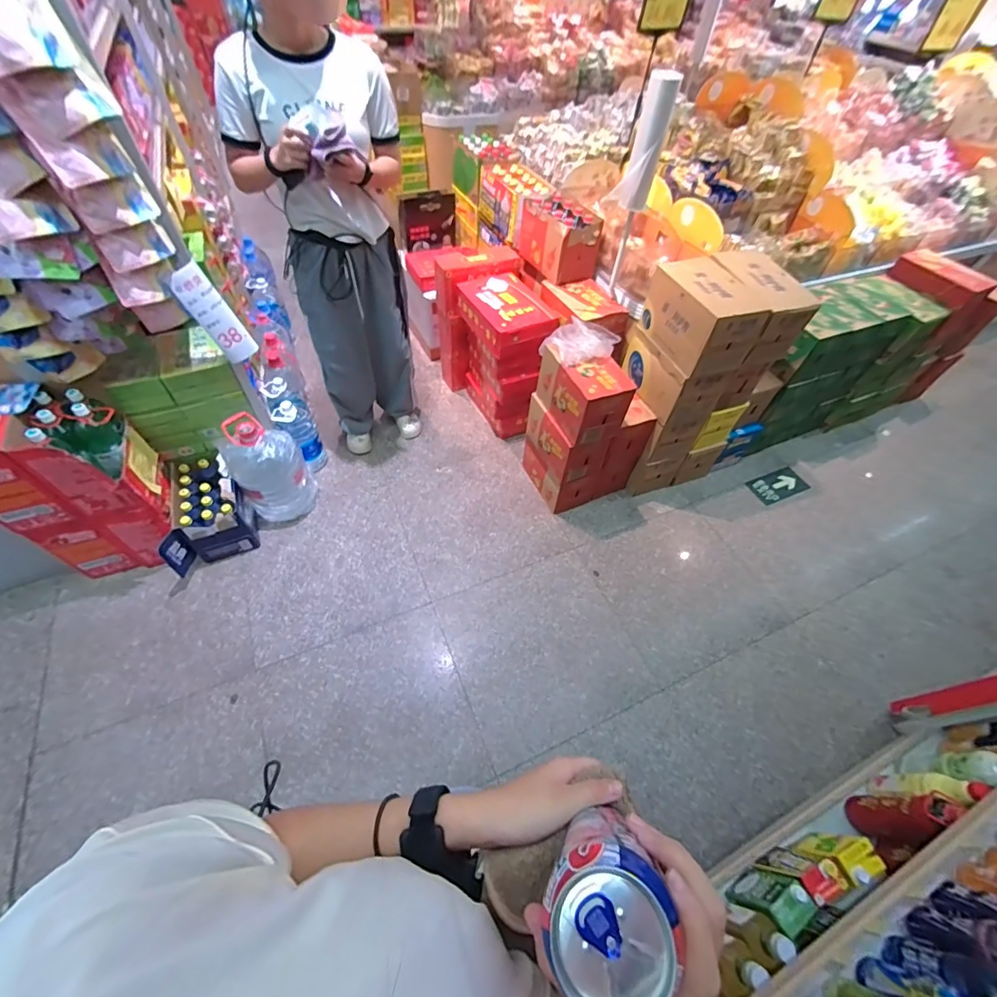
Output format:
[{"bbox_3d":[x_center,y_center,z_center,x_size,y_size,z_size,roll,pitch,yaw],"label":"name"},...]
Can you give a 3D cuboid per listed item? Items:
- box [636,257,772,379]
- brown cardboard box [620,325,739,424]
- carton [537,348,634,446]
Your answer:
[{"bbox_3d":[0.691,-0.634,1.511,0.236,0.229,0.360,-17,57,-17],"label":"box"},{"bbox_3d":[0.675,-0.490,1.687,0.235,0.222,0.346,-16,56,-17],"label":"brown cardboard box"},{"bbox_3d":[0.303,-0.384,1.556,0.205,0.213,0.299,-16,56,-17],"label":"carton"}]

